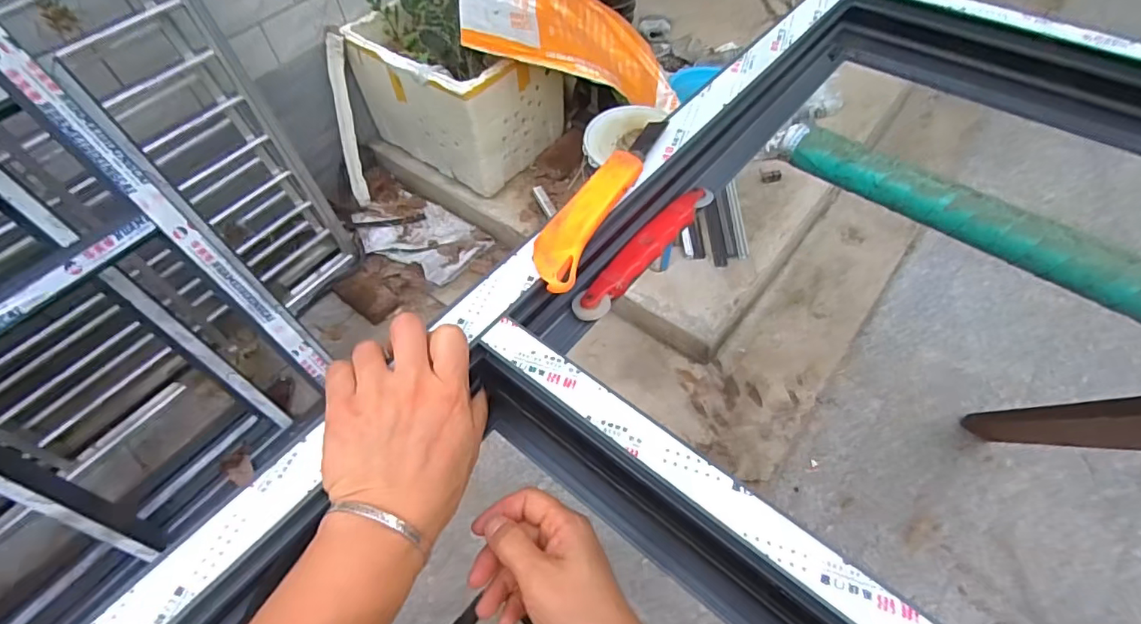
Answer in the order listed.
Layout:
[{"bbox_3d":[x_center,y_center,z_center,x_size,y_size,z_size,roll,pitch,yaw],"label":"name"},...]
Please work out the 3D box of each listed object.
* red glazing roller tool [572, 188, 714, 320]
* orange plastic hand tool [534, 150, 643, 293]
[{"bbox_3d":[0.071,-0.060,0.495,0.030,0.016,0.191,35,64,23],"label":"red glazing roller tool"},{"bbox_3d":[0.011,-0.077,0.420,0.039,0.010,0.142,24,63,12],"label":"orange plastic hand tool"}]

